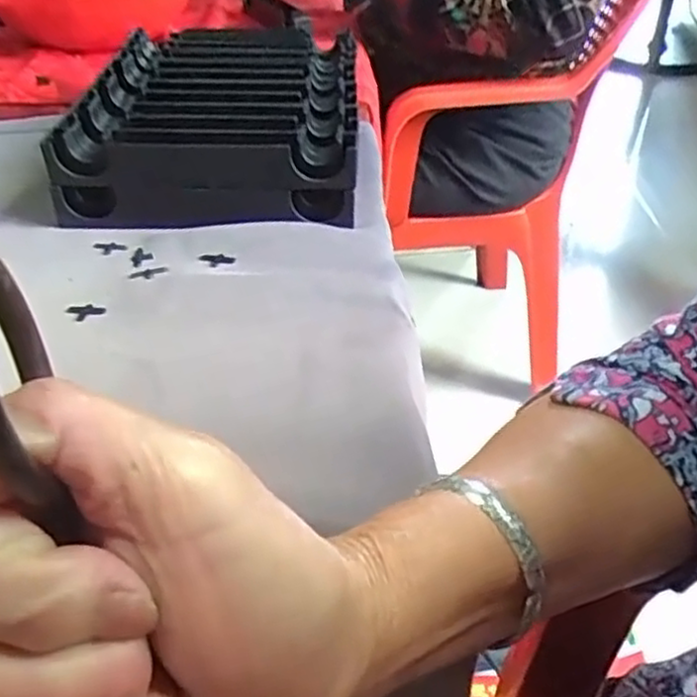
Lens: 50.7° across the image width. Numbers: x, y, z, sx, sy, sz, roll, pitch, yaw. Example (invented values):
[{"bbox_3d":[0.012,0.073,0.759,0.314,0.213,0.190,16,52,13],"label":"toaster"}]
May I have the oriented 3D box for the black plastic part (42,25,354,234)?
[{"bbox_3d":[-0.091,-0.185,0.570,0.192,0.059,0.279,0,37,0],"label":"black plastic part"}]

